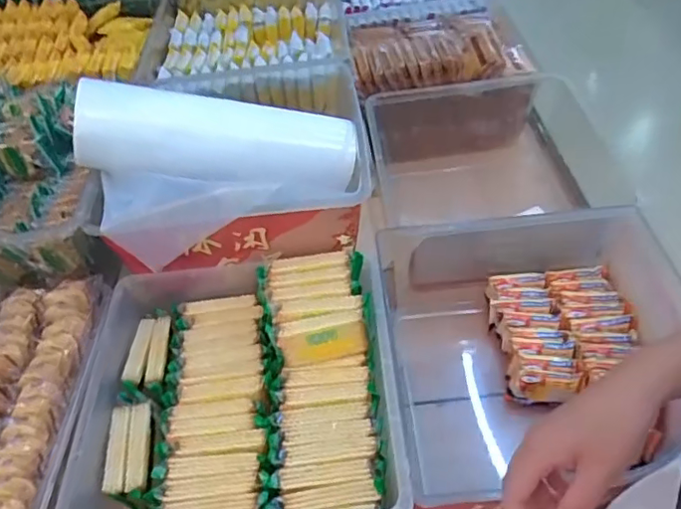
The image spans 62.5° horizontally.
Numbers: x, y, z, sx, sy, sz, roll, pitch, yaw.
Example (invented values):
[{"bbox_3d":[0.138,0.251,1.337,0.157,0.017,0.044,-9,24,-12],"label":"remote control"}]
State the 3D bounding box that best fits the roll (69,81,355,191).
[{"bbox_3d":[-0.129,-0.125,0.629,0.302,0.065,0.084,3,45,-21],"label":"roll"}]

